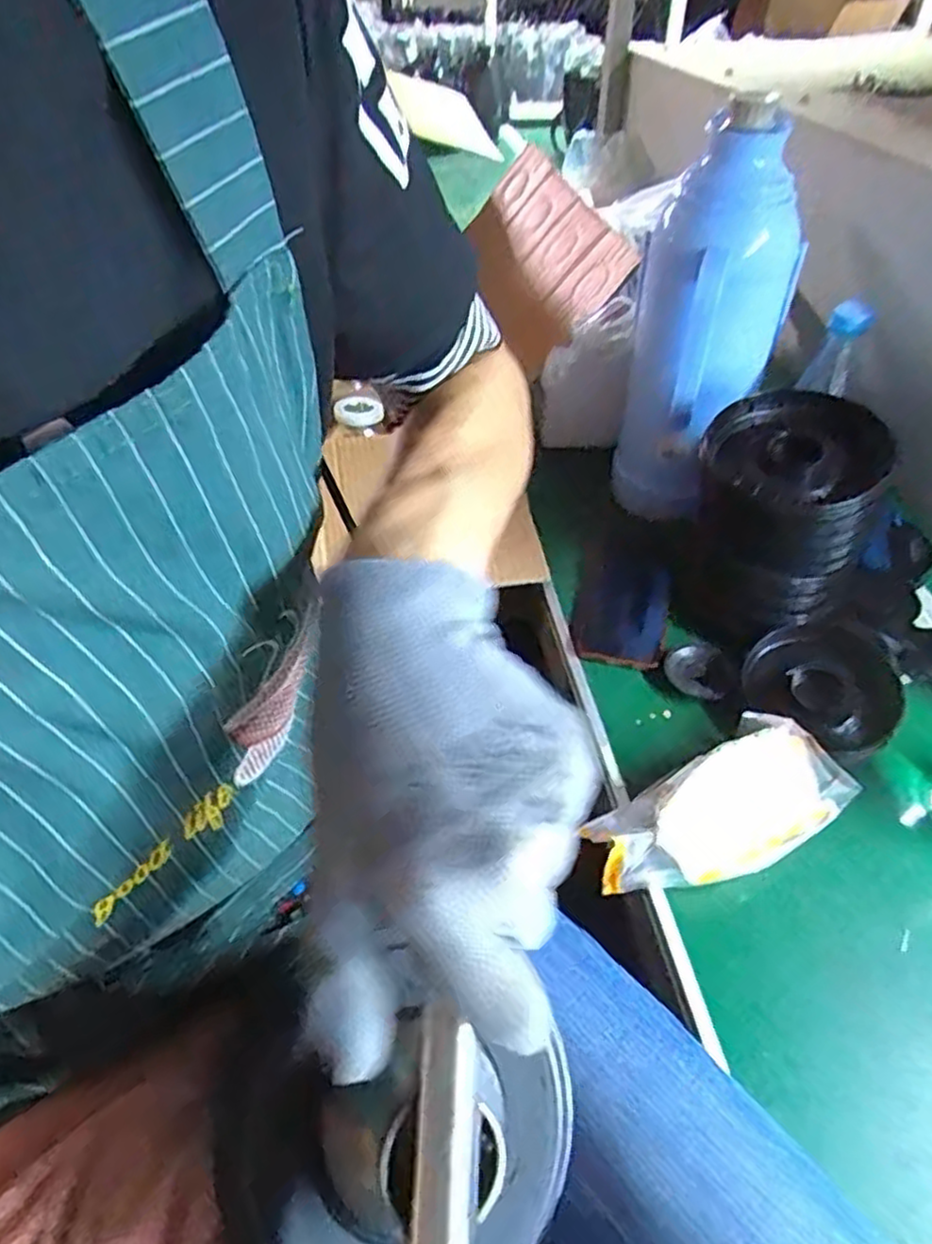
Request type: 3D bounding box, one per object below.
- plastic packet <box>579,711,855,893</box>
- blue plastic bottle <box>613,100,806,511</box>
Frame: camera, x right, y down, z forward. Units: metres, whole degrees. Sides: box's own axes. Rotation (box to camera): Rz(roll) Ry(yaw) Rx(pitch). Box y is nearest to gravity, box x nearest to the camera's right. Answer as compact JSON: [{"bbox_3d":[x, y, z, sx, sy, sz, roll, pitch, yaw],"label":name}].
[{"bbox_3d":[0.187,0.136,0.517,0.204,0.050,0.088,-22,49,-21],"label":"plastic packet"},{"bbox_3d":[0.216,-0.240,0.662,0.131,0.352,0.117,11,46,10],"label":"blue plastic bottle"}]

